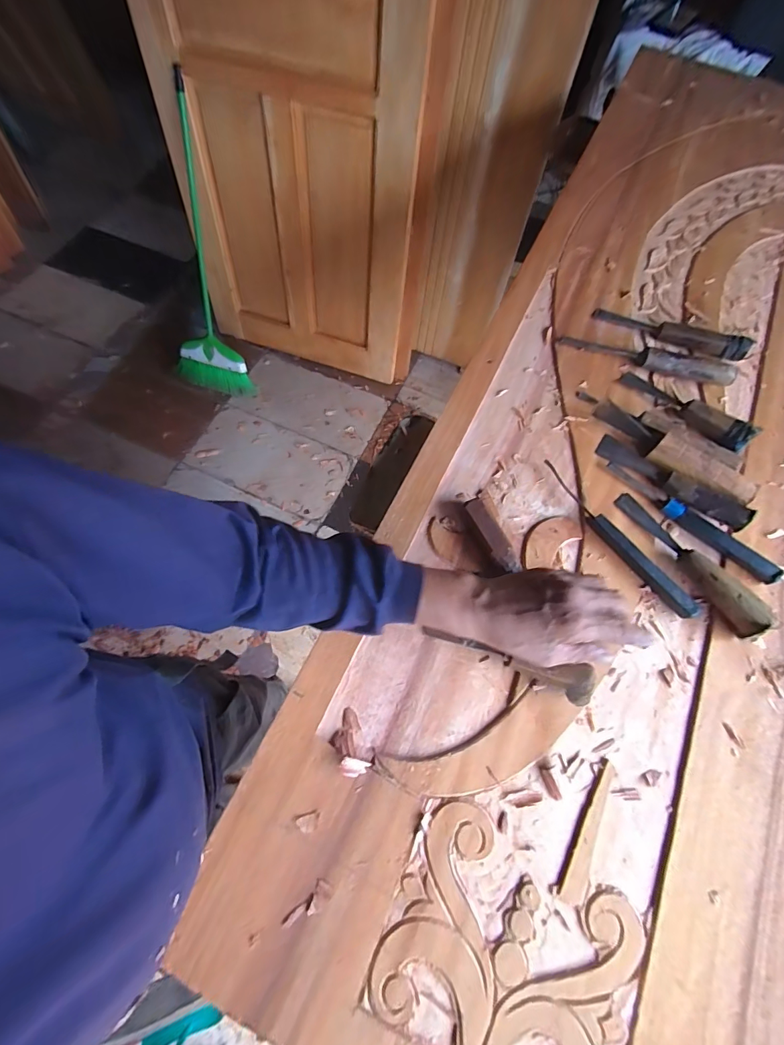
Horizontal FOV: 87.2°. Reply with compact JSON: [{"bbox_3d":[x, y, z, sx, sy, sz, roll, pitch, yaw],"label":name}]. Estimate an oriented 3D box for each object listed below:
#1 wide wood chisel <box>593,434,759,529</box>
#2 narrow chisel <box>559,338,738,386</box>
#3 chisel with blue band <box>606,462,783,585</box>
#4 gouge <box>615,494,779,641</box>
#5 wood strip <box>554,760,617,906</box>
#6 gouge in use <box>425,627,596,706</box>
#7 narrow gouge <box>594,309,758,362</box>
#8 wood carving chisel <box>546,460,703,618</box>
[{"bbox_3d":[0.361,-0.055,0.532,0.192,0.035,0.031,40,73,13],"label":"wide wood chisel"},{"bbox_3d":[0.376,-0.249,0.608,0.244,0.039,0.021,21,70,6],"label":"narrow chisel"},{"bbox_3d":[0.378,-0.005,0.521,0.228,0.020,0.022,41,73,13],"label":"chisel with blue band"},{"bbox_3d":[0.358,0.042,0.490,0.029,0.040,0.206,-29,72,-12],"label":"gouge"},{"bbox_3d":[0.195,0.304,0.408,0.025,0.004,0.128,26,70,8],"label":"wood strip"},{"bbox_3d":[0.125,0.151,0.449,0.185,0.026,0.035,16,69,15],"label":"gouge in use"},{"bbox_3d":[0.426,-0.298,0.630,0.220,0.037,0.032,25,70,8],"label":"narrow gouge"},{"bbox_3d":[0.278,0.016,0.513,0.022,0.022,0.241,-34,74,-13],"label":"wood carving chisel"}]

